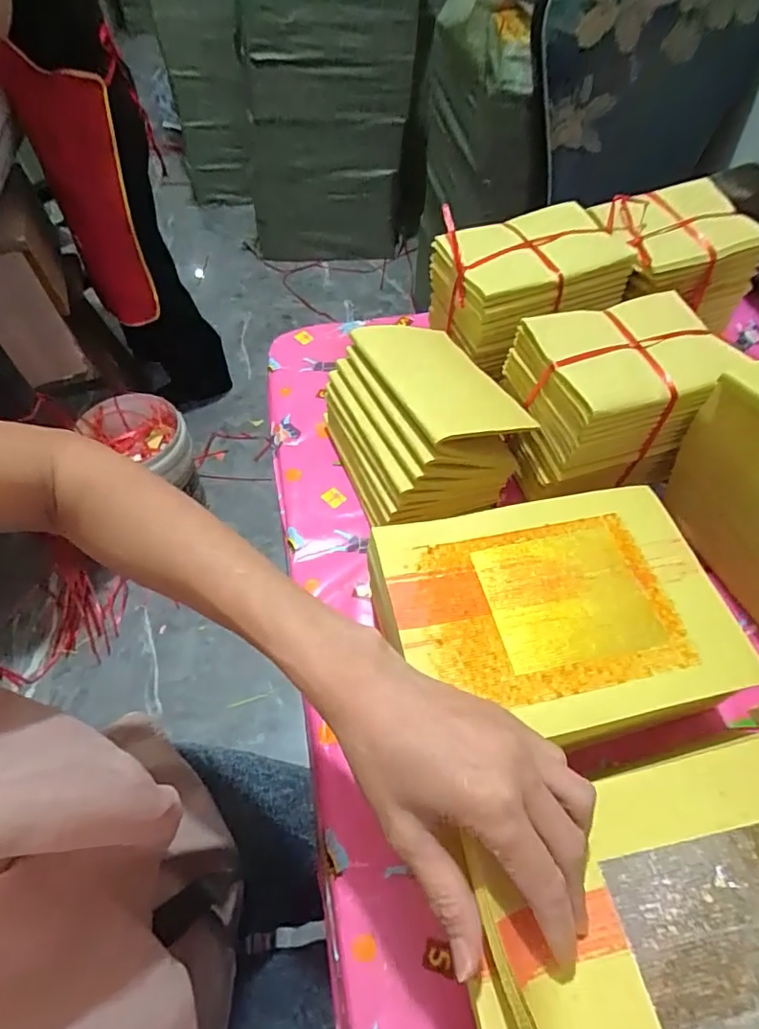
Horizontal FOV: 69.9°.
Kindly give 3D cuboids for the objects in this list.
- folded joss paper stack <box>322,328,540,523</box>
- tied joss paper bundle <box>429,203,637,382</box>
[{"bbox_3d":[0.042,-0.090,0.507,0.143,0.095,0.176,-13,46,-23],"label":"folded joss paper stack"},{"bbox_3d":[0.151,-0.243,0.565,0.178,0.087,0.136,-23,58,-16],"label":"tied joss paper bundle"}]

